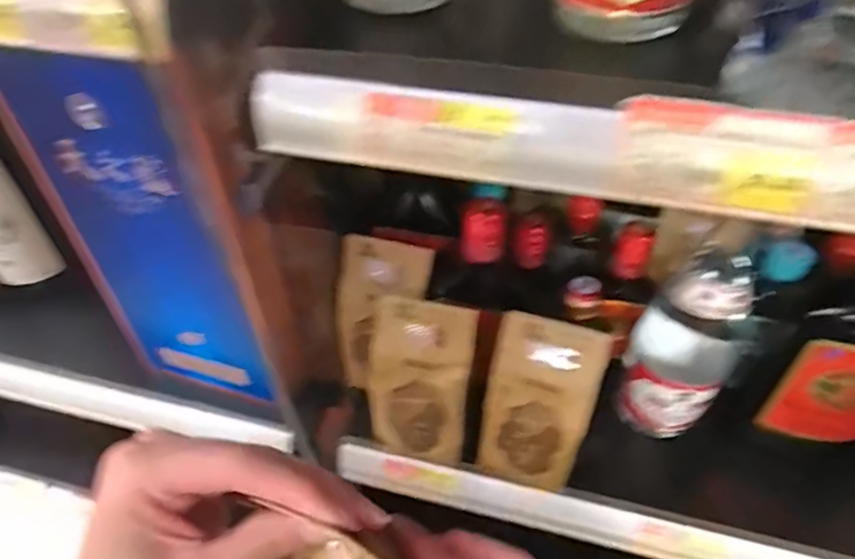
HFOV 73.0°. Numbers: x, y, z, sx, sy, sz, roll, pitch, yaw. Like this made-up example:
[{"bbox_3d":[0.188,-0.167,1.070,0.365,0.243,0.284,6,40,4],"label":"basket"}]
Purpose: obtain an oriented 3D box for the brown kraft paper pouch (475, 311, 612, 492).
[{"bbox_3d":[0.081,0.091,0.422,0.073,0.137,0.049,14,47,15],"label":"brown kraft paper pouch"}]

